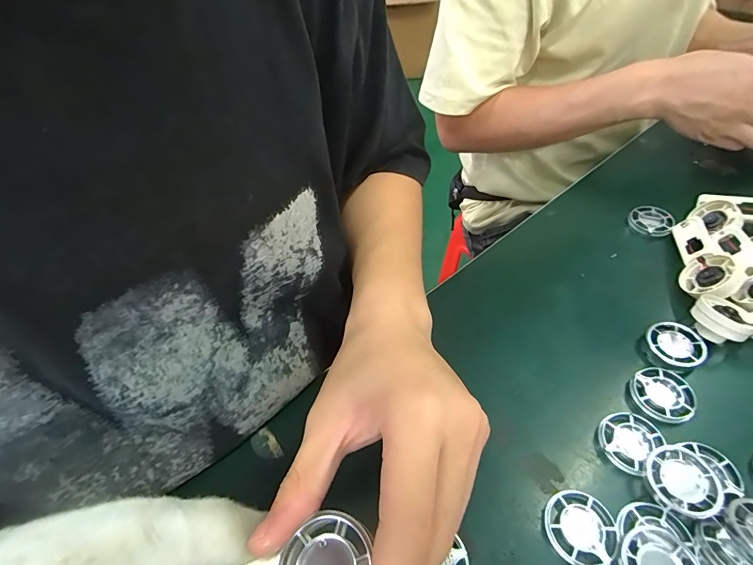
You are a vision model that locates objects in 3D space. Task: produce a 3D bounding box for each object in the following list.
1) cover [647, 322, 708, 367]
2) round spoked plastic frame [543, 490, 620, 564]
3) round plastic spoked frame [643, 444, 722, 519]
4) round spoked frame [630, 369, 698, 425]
[{"bbox_3d":[0.232,0.049,0.301,0.037,0.013,0.037,-3,51,4],"label":"cover"},{"bbox_3d":[0.121,0.146,0.231,0.039,0.009,0.038,-3,51,4],"label":"round spoked plastic frame"},{"bbox_3d":[0.186,0.120,0.237,0.039,0.009,0.038,-3,51,4],"label":"round plastic spoked frame"},{"bbox_3d":[0.204,0.081,0.279,0.040,0.008,0.039,-3,51,4],"label":"round spoked frame"}]

